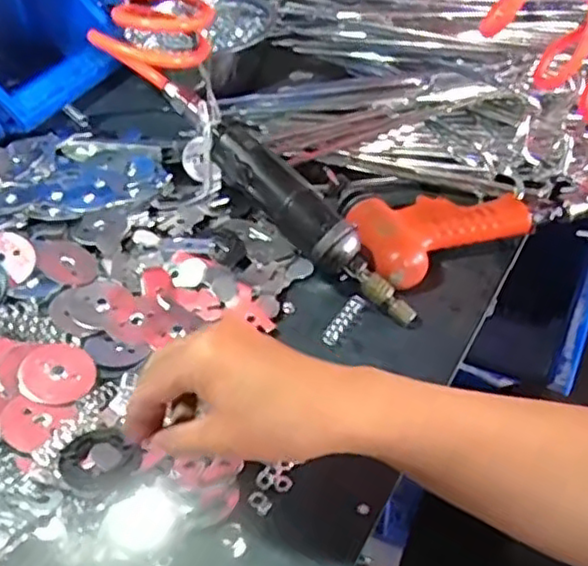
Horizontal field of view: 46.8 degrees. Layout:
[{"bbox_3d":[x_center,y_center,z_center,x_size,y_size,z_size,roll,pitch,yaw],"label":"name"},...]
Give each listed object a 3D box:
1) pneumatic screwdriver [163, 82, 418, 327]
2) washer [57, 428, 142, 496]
[{"bbox_3d":[-0.005,-0.062,0.525,0.255,0.035,0.043,44,56,6],"label":"pneumatic screwdriver"},{"bbox_3d":[-0.118,0.106,0.407,0.039,0.004,0.041,5,56,-7],"label":"washer"}]

